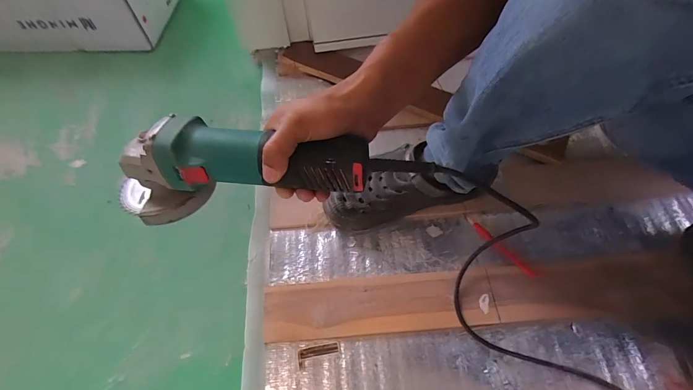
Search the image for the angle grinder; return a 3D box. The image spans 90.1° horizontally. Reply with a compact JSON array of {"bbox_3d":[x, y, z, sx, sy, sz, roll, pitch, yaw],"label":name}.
[{"bbox_3d":[-0.120,-0.031,0.356,0.279,0.083,0.084,-4,60,12],"label":"angle grinder"}]

